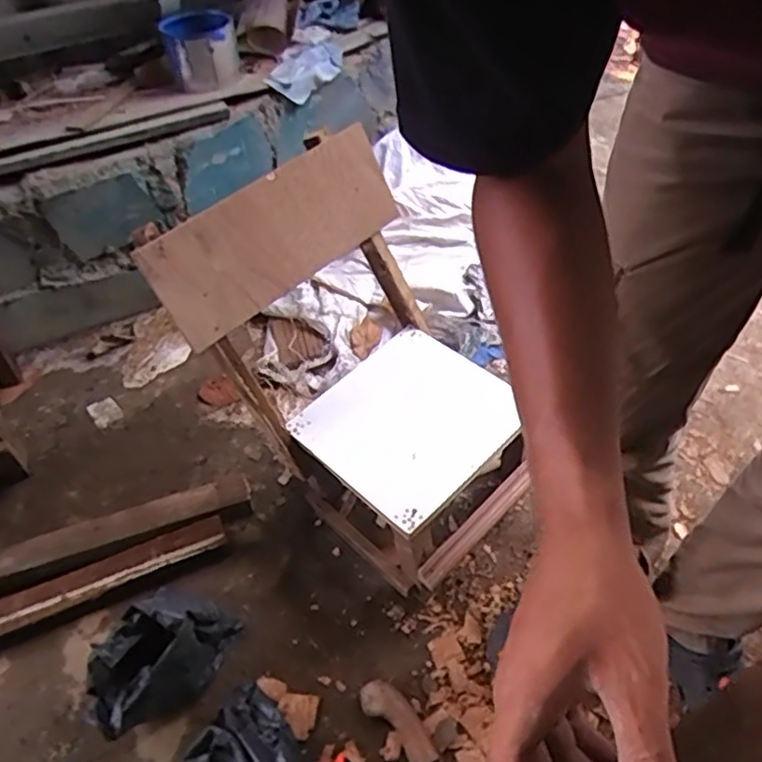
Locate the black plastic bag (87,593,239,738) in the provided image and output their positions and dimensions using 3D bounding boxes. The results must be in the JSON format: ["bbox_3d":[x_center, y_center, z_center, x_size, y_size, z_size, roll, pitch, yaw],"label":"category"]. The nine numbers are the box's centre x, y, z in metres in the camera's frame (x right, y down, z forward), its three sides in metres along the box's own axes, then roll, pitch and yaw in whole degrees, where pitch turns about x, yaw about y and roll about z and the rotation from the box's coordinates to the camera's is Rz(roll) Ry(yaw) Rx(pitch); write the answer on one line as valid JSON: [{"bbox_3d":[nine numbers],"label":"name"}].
[{"bbox_3d":[-0.315,0.383,0.910,0.145,0.118,0.200,19,53,19],"label":"black plastic bag"}]

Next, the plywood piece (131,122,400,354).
[{"bbox_3d":[-0.143,-0.212,0.935,0.390,0.158,0.019,-39,27,-23],"label":"plywood piece"}]

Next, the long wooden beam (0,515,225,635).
[{"bbox_3d":[-0.607,0.374,0.990,0.726,0.044,0.074,-20,51,-13],"label":"long wooden beam"}]

